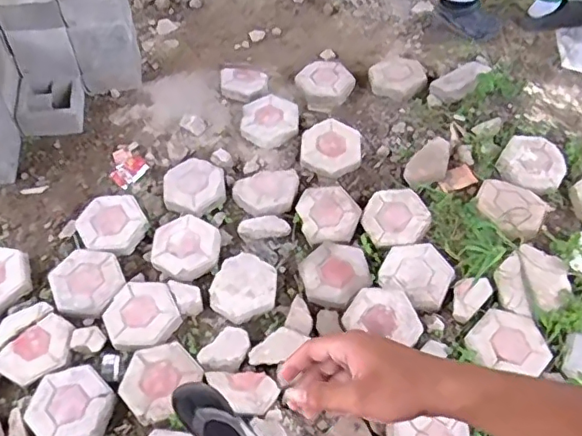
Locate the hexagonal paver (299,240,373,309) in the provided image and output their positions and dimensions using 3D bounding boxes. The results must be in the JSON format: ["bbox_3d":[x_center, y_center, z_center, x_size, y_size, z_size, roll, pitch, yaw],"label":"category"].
[{"bbox_3d":[0.134,0.172,1.675,0.204,0.056,0.211,-12,58,-9],"label":"hexagonal paver"}]

